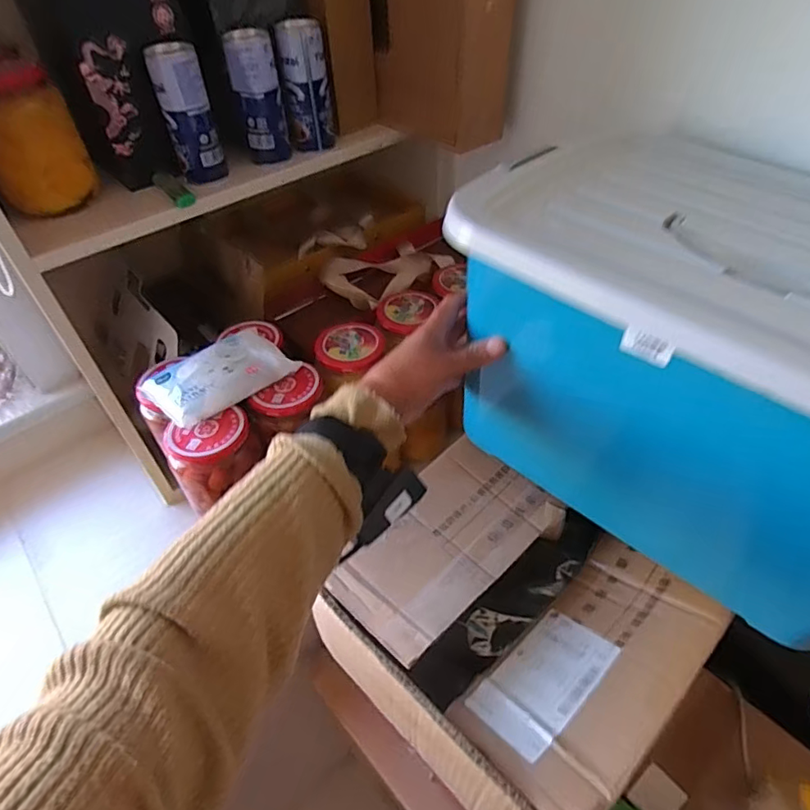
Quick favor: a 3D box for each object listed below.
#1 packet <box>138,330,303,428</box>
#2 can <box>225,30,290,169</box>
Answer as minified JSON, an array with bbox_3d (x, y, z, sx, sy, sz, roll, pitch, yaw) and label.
[{"bbox_3d":[-0.204,-0.035,0.589,0.140,0.027,0.093,-35,53,-25],"label":"packet"},{"bbox_3d":[-0.170,-0.356,0.629,0.054,0.129,0.046,-13,46,-7],"label":"can"}]

